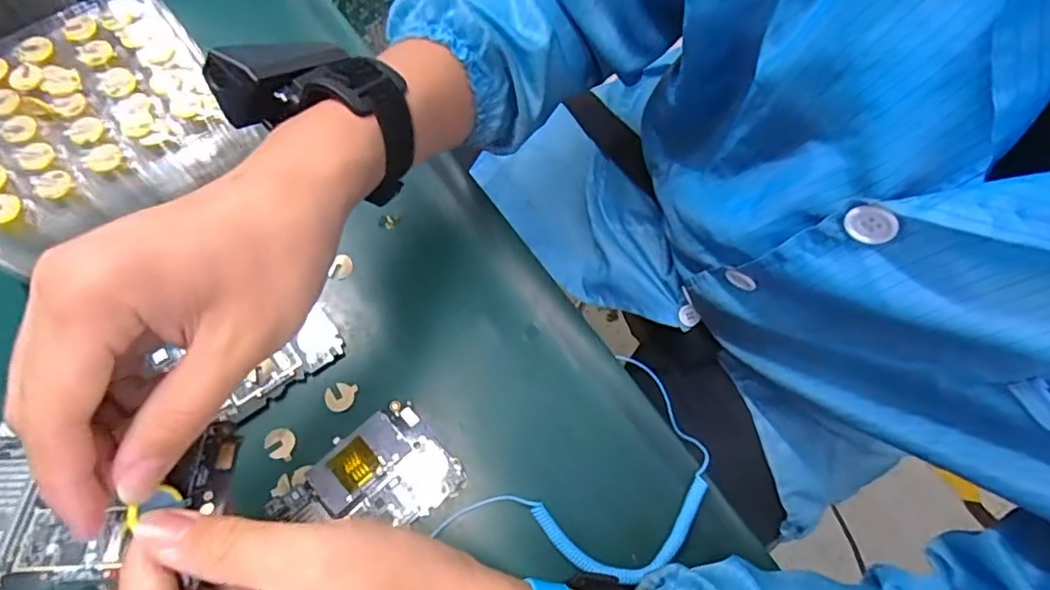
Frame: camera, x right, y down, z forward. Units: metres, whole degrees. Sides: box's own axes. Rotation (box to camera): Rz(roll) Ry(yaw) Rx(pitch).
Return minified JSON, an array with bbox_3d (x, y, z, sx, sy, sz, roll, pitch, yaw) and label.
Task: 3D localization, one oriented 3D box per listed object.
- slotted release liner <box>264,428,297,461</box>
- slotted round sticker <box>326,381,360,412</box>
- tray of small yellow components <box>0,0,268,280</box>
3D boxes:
[{"bbox_3d":[-0.150,0.091,0.359,0.019,0.004,0.018,-1,68,1],"label":"slotted release liner"},{"bbox_3d":[-0.116,0.064,0.372,0.018,0.004,0.018,3,75,-11],"label":"slotted round sticker"},{"bbox_3d":[-0.291,-0.114,0.384,0.167,0.043,0.145,-38,72,-13],"label":"tray of small yellow components"}]

